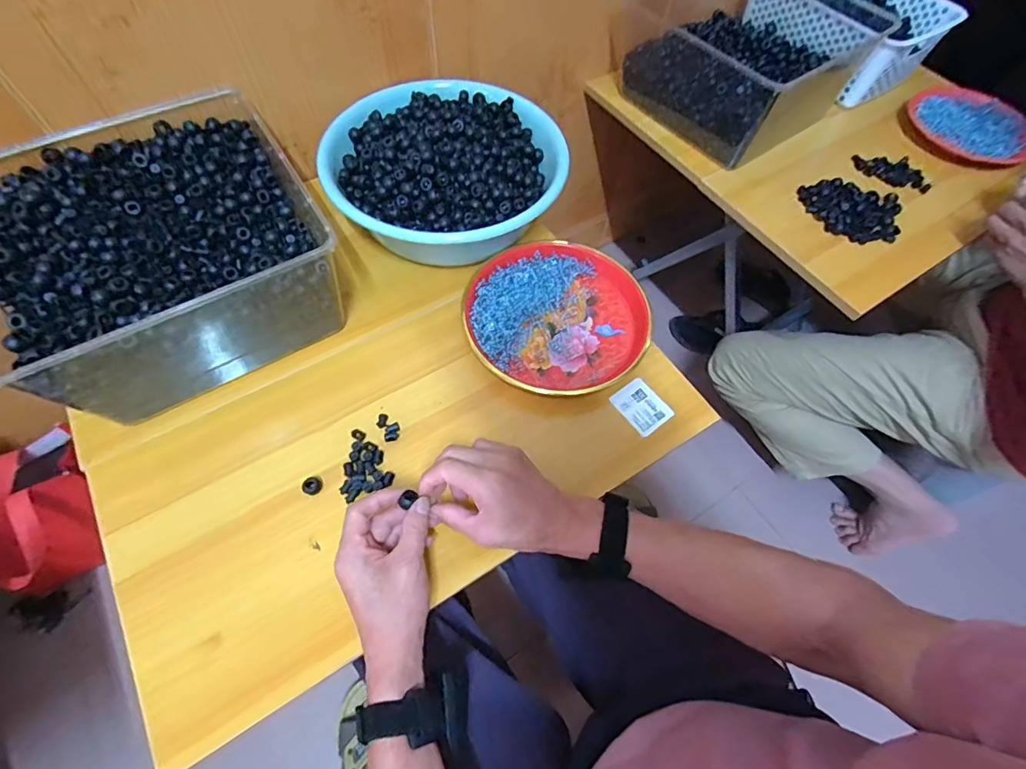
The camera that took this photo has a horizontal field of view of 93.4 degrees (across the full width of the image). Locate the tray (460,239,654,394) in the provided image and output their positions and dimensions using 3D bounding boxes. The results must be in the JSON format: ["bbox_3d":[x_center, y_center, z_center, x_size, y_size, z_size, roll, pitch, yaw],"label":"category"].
[{"bbox_3d":[0.053,-0.086,0.588,0.219,0.030,0.202,1,62,-2],"label":"tray"}]

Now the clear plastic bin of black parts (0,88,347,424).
[{"bbox_3d":[-0.367,-0.140,0.523,0.291,0.133,0.275,-29,67,-17],"label":"clear plastic bin of black parts"}]

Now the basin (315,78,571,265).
[{"bbox_3d":[-0.092,-0.274,0.632,0.286,0.104,0.243,-29,67,-17],"label":"basin"}]

